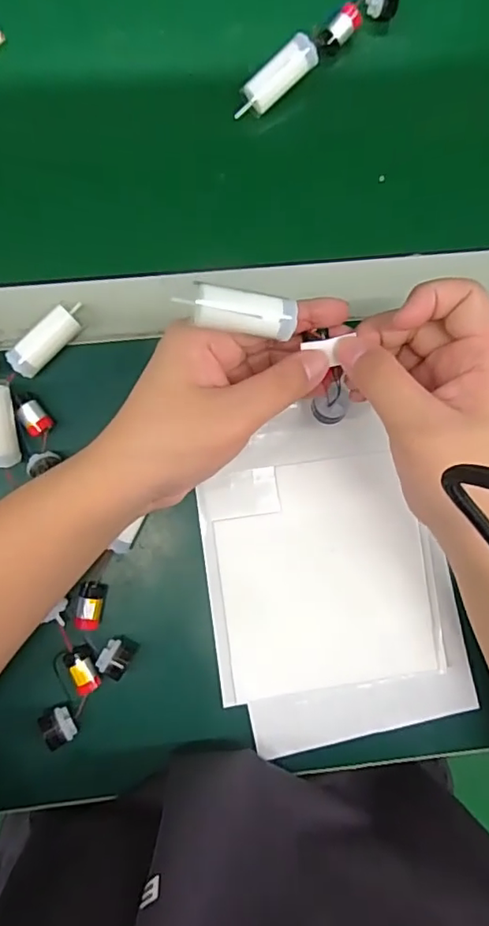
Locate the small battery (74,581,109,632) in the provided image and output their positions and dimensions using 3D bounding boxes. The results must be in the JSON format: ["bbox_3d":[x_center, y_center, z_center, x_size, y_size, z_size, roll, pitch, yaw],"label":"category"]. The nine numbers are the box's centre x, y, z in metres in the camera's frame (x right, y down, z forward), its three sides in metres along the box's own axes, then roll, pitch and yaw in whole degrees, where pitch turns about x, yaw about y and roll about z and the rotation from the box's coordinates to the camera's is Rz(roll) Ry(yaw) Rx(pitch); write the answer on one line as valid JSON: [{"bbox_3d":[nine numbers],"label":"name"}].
[{"bbox_3d":[-0.098,0.091,0.348,0.014,0.014,0.028,12,88,-3],"label":"small battery"}]

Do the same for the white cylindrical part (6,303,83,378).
[{"bbox_3d":[-0.124,-0.078,0.352,0.055,0.020,0.018,-43,91,-4],"label":"white cylindrical part"}]

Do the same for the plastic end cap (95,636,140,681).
[{"bbox_3d":[-0.080,0.123,0.348,0.019,0.021,0.020,32,86,-2],"label":"plastic end cap"}]

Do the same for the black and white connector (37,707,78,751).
[{"bbox_3d":[-0.115,0.163,0.343,0.016,0.017,0.020,-30,90,-4],"label":"black and white connector"}]

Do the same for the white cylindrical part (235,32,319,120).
[{"bbox_3d":[0.020,-0.251,0.360,0.060,0.016,0.019,-38,91,12],"label":"white cylindrical part"}]

